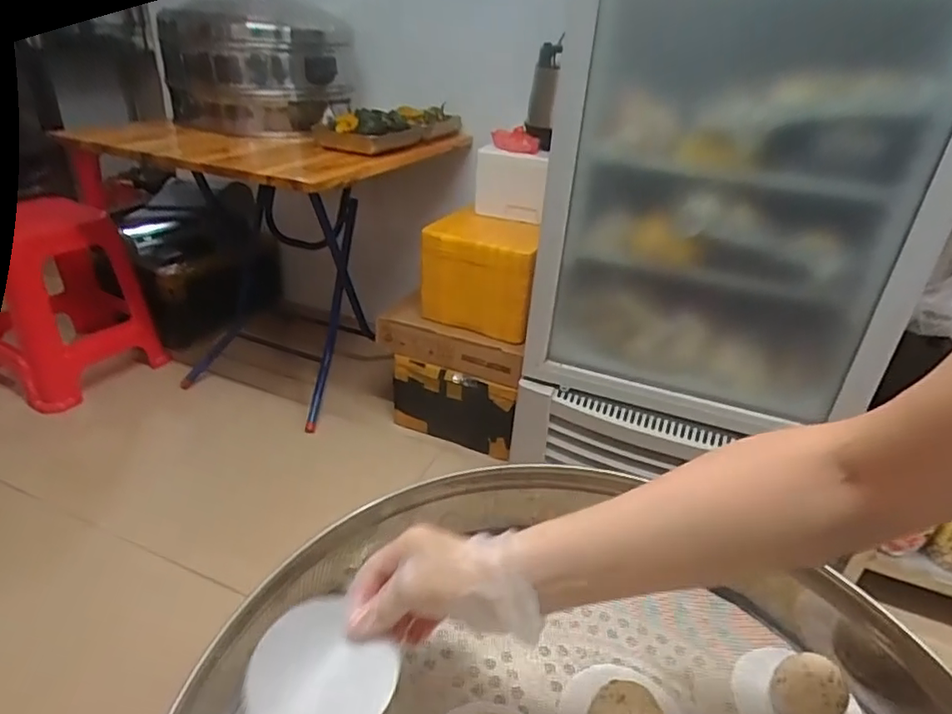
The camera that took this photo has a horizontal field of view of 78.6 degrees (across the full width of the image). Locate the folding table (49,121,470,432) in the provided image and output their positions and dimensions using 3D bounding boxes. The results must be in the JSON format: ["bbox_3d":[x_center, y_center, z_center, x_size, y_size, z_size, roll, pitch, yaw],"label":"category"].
[{"bbox_3d":[-0.548,-0.273,1.704,0.786,0.761,0.703,15,32,17],"label":"folding table"}]

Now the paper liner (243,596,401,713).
[{"bbox_3d":[-0.104,0.211,0.383,0.088,0.004,0.085,8,60,-13],"label":"paper liner"}]

